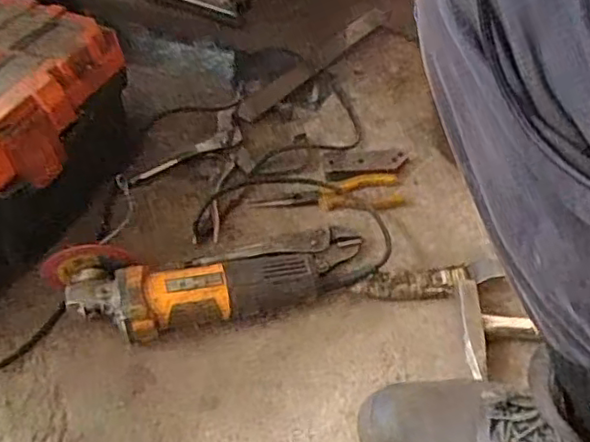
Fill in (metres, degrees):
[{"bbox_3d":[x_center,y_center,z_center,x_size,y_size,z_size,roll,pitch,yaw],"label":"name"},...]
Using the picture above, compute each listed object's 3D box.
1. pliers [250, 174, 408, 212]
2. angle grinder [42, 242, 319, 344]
[{"bbox_3d":[0.044,-0.031,0.813,0.194,0.018,0.050,-8,48,-7],"label":"pliers"},{"bbox_3d":[-0.118,0.071,0.675,0.281,0.087,0.096,-11,49,-9],"label":"angle grinder"}]

